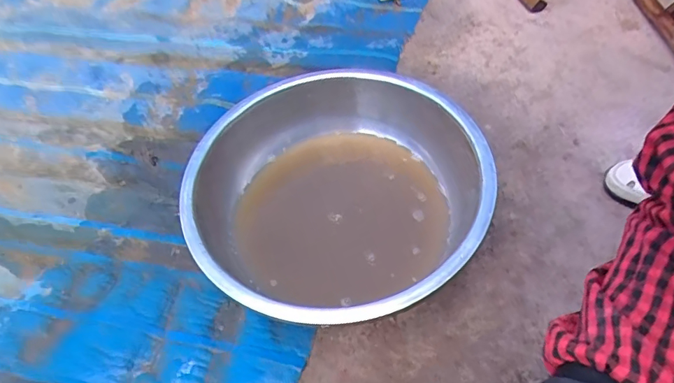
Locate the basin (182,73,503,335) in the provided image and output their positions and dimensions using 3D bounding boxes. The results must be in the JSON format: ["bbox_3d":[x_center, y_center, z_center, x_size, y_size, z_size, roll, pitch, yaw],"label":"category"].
[{"bbox_3d":[-0.001,0.010,0.626,0.371,0.131,0.376,-3,54,4],"label":"basin"}]

